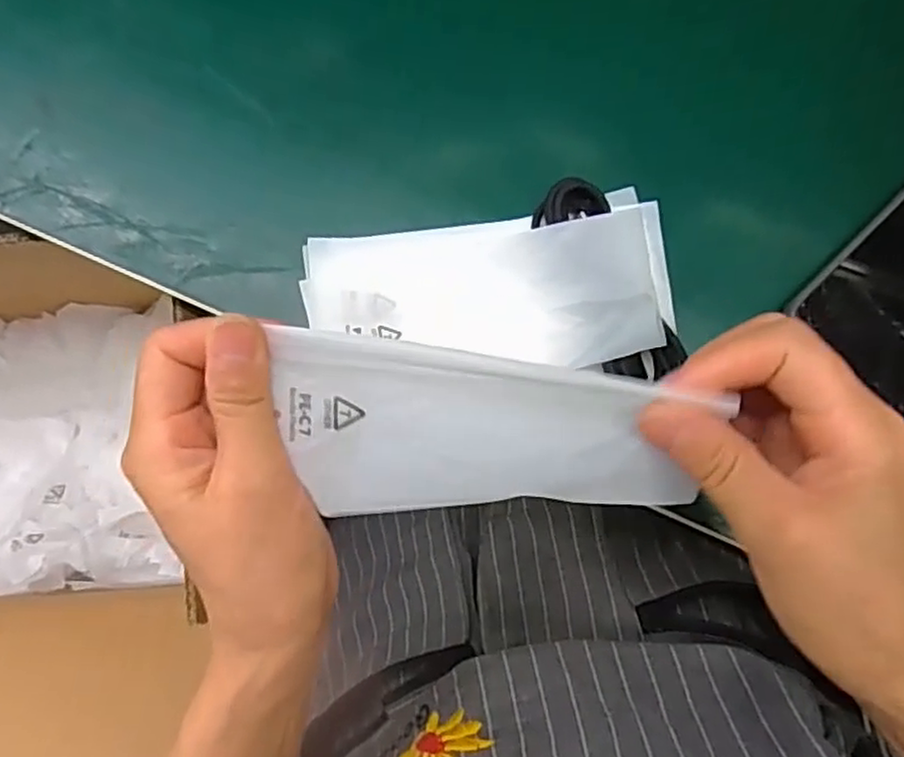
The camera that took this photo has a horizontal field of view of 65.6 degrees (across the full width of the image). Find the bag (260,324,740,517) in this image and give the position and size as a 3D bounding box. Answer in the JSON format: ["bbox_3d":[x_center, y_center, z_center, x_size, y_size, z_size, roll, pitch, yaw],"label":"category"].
[{"bbox_3d":[0.010,0.021,0.239,0.142,0.026,0.058,7,87,2],"label":"bag"}]

